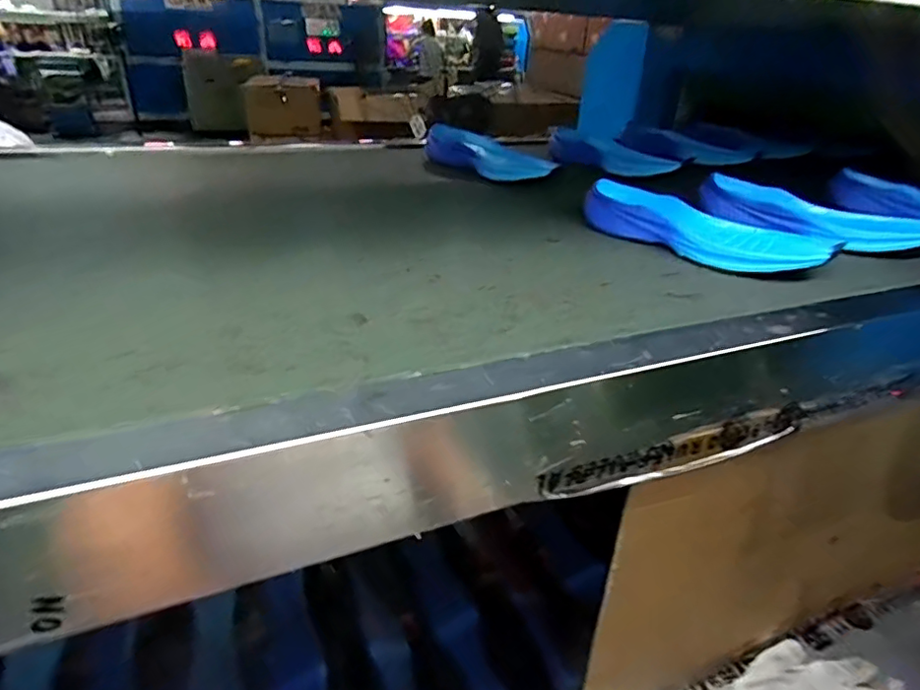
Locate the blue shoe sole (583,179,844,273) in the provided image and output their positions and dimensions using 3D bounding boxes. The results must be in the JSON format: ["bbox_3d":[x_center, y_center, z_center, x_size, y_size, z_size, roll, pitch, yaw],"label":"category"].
[{"bbox_3d":[0.241,-0.116,0.594,0.253,0.047,0.088,20,34,28],"label":"blue shoe sole"}]

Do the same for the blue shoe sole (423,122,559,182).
[{"bbox_3d":[0.046,-0.285,0.860,0.236,0.044,0.079,24,35,33],"label":"blue shoe sole"}]

